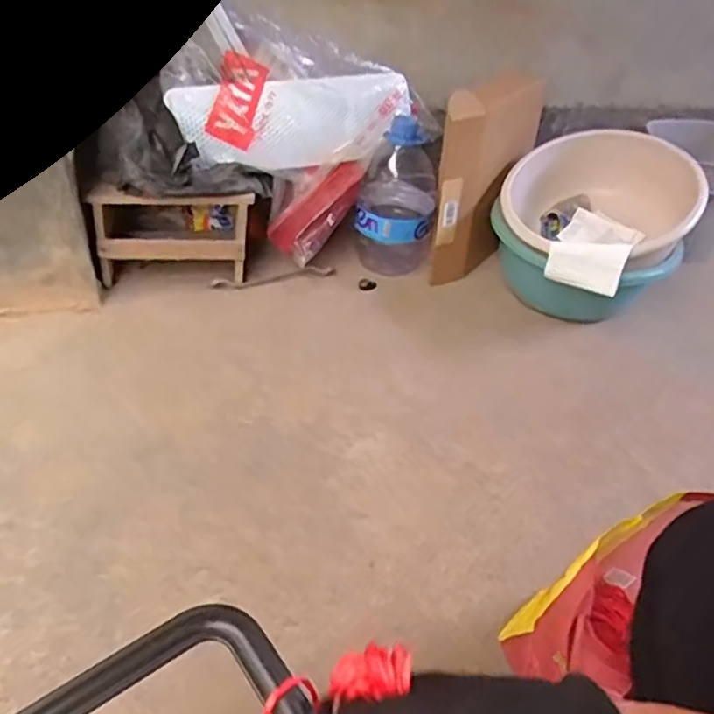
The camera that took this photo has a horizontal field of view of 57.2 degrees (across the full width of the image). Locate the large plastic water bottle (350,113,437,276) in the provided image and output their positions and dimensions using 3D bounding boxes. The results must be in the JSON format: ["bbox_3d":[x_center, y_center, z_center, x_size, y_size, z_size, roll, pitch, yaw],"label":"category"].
[{"bbox_3d":[0.084,-0.330,1.350,0.159,0.284,0.166,9,44,5],"label":"large plastic water bottle"}]

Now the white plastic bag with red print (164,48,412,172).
[{"bbox_3d":[-0.117,-0.454,1.252,0.450,0.161,0.126,-4,43,-10],"label":"white plastic bag with red print"}]

